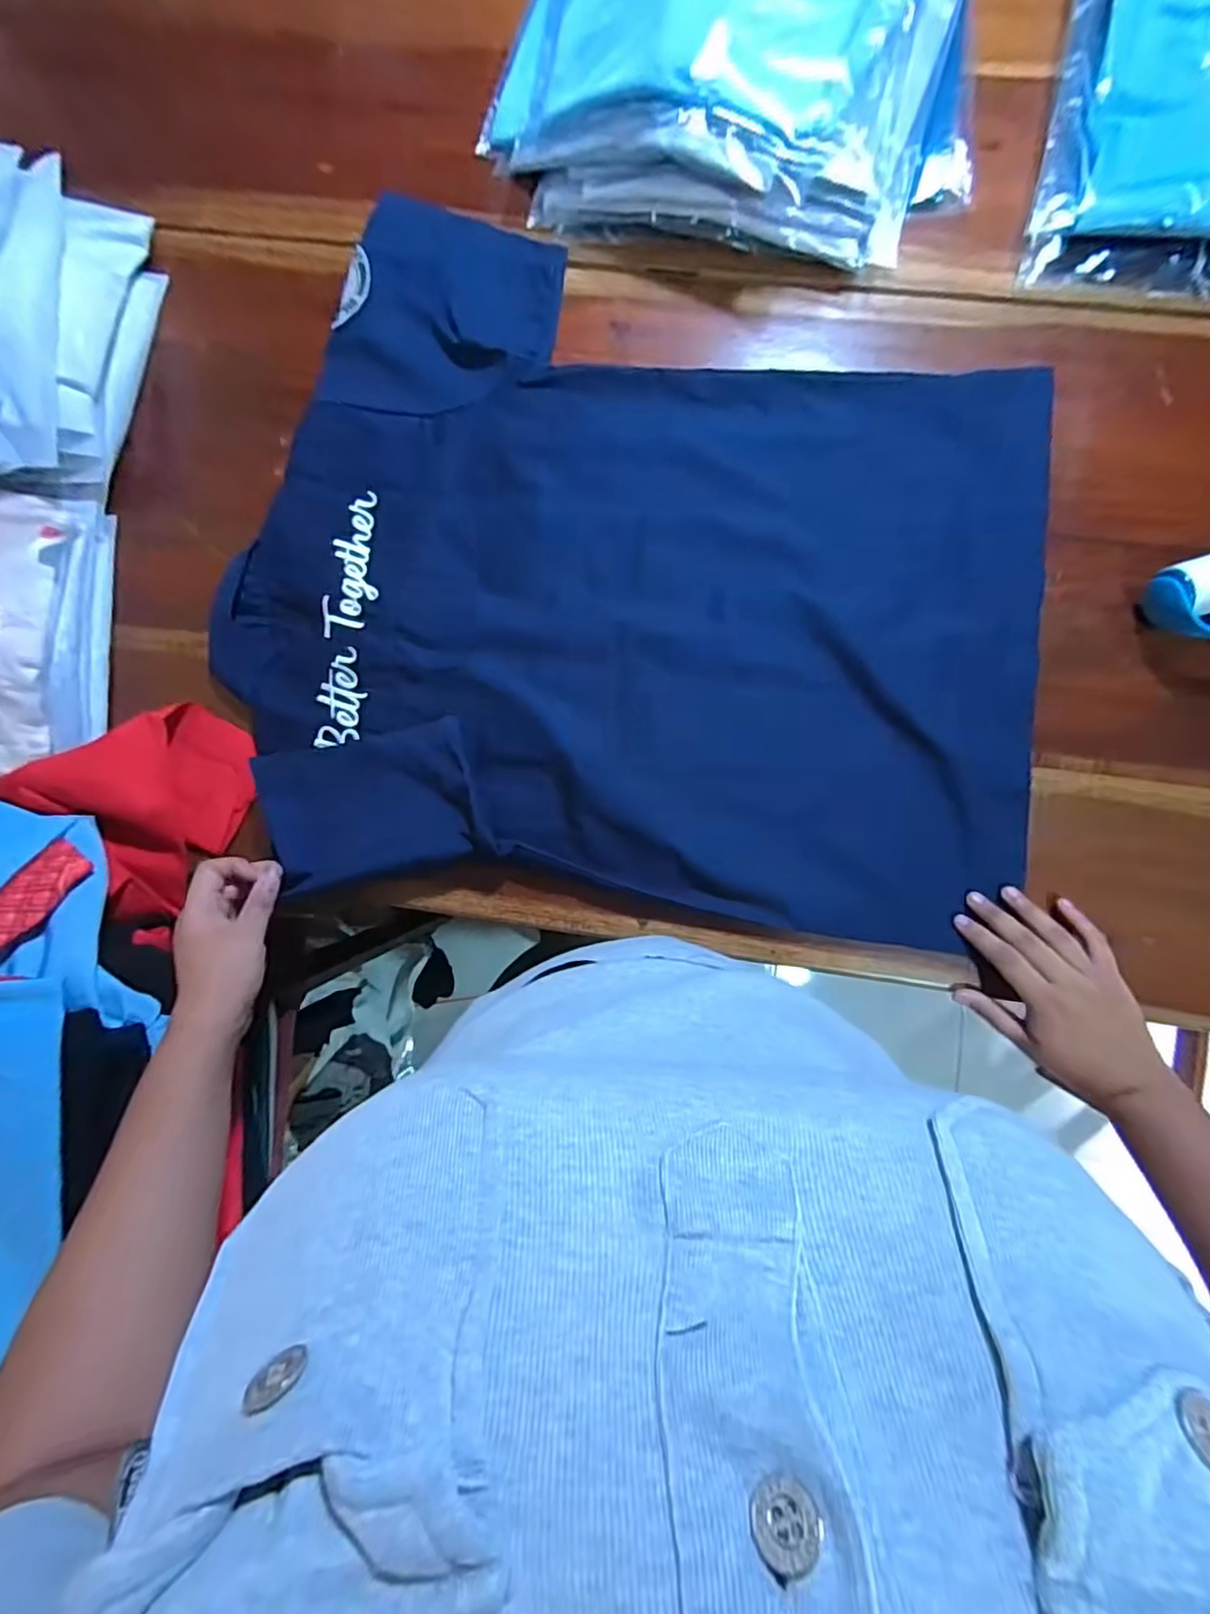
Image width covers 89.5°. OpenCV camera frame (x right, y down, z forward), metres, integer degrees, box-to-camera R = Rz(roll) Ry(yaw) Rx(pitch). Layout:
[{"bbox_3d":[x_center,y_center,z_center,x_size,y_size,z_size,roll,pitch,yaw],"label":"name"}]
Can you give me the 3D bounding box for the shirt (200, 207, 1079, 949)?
[{"bbox_3d":[0.024,-0.192,0.509,0.647,0.034,0.547,5,89,3],"label":"shirt"}]

